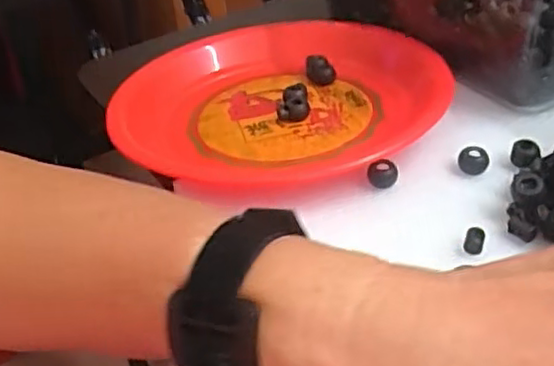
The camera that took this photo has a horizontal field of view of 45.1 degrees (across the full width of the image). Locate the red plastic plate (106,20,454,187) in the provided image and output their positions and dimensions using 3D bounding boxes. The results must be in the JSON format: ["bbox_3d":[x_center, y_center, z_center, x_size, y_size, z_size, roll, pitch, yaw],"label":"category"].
[{"bbox_3d":[0.000,-0.069,0.488,0.223,0.035,0.223,-5,38,4],"label":"red plastic plate"}]

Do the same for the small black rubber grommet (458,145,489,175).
[{"bbox_3d":[0.118,-0.014,0.401,0.017,0.014,0.011,4,39,15],"label":"small black rubber grommet"}]

